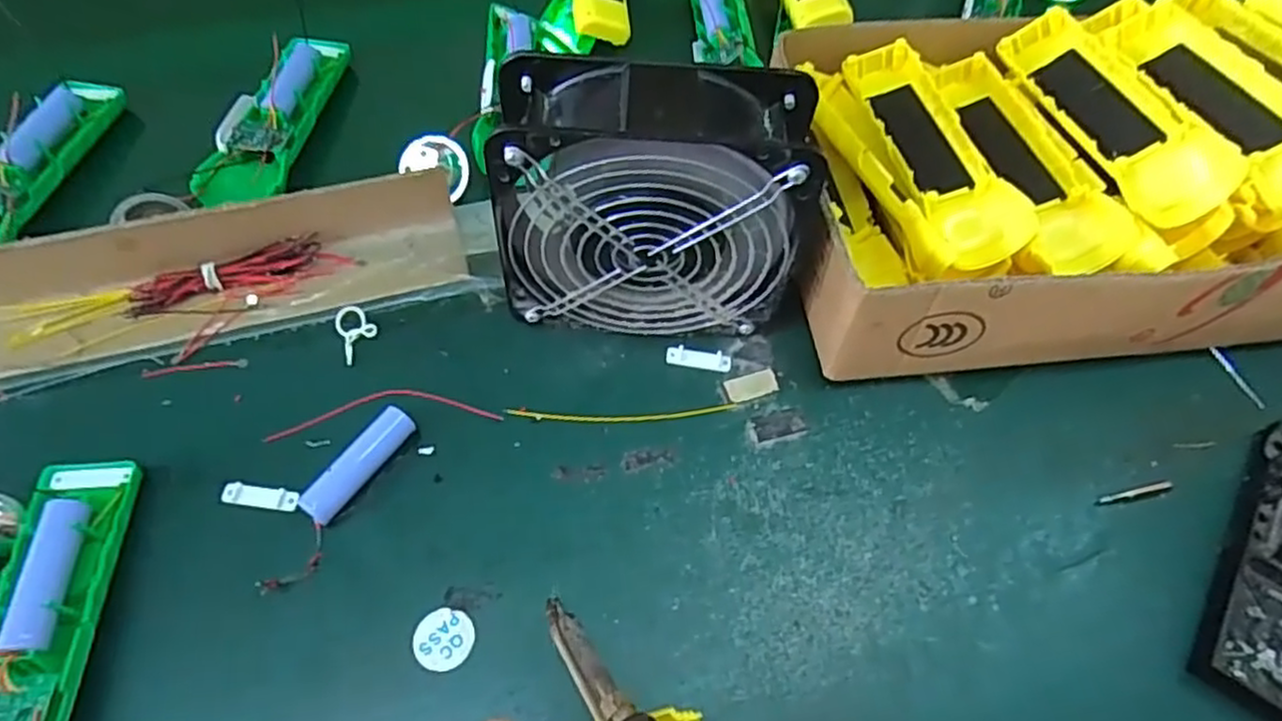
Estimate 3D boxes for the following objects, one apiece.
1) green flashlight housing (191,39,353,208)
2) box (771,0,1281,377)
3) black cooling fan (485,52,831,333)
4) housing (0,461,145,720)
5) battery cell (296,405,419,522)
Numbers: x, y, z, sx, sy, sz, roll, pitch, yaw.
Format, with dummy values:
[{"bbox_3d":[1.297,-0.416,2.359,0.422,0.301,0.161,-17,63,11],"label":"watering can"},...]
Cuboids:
[{"bbox_3d":[-0.246,-0.165,0.497,0.054,0.019,0.161,5,59,-1],"label":"green flashlight housing"},{"bbox_3d":[0.298,-0.117,0.445,0.424,0.118,0.204,-8,60,-4],"label":"box"},{"bbox_3d":[0.006,-0.076,0.388,0.155,0.150,0.067,1,59,-3],"label":"black cooling fan"},{"bbox_3d":[-0.262,0.120,0.320,0.047,0.029,0.164,-5,60,-6],"label":"housing"},{"bbox_3d":[-0.143,0.053,0.377,0.019,0.015,0.066,32,63,15],"label":"battery cell"}]

